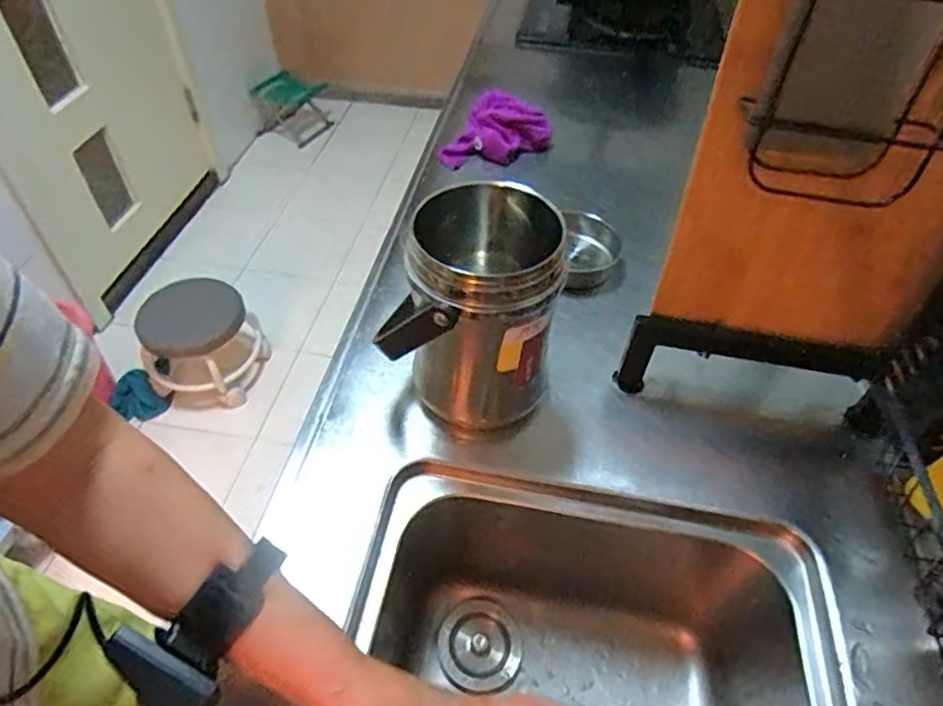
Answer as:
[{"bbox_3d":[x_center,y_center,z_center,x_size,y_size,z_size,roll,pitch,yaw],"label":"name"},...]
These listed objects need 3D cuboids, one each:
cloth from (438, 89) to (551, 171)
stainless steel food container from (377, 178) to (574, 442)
[{"bbox_3d":[0.025,-0.348,0.967,0.170,0.062,0.153,-31,56,-26],"label":"cloth"},{"bbox_3d":[0.003,-0.029,0.559,0.133,0.202,0.115,13,49,9],"label":"stainless steel food container"}]

